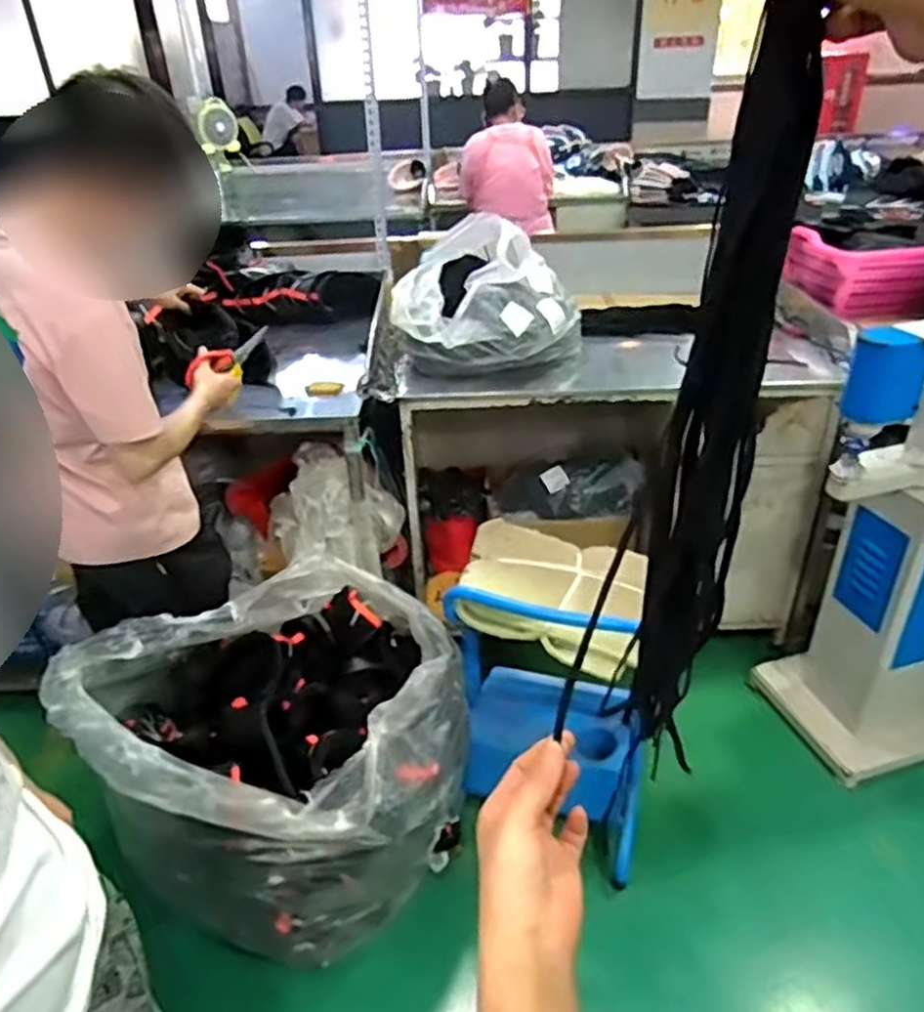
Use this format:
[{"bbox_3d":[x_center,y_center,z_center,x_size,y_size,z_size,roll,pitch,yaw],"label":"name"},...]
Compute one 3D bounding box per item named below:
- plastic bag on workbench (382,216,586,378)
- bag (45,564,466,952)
[{"bbox_3d":[0.064,-0.441,1.676,0.426,0.305,0.328,1,32,5],"label":"plastic bag on workbench"},{"bbox_3d":[-0.313,0.444,1.341,0.619,0.515,0.459,-2,32,1],"label":"bag"}]

